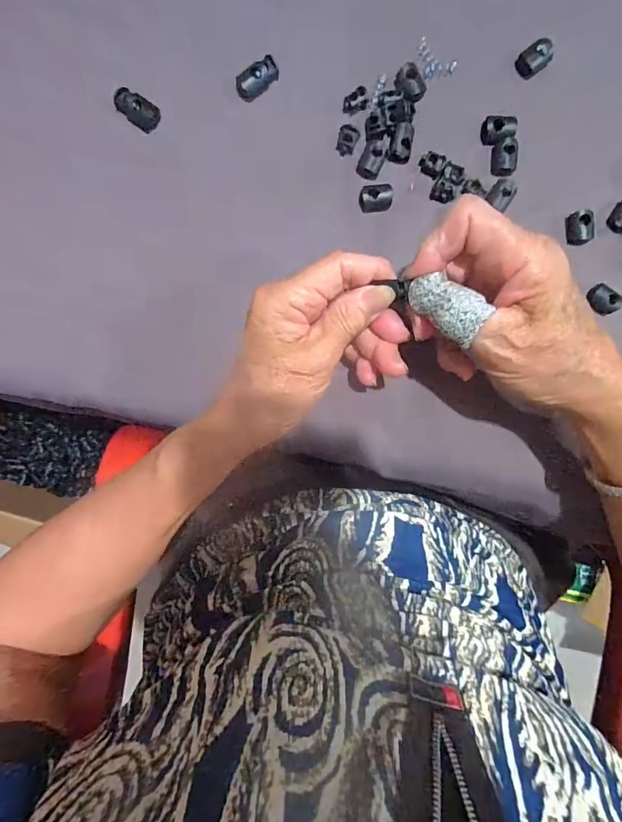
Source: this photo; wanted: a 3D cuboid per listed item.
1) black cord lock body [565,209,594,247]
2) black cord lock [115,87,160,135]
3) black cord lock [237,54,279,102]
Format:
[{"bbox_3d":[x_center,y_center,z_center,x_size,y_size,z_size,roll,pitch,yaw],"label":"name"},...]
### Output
[{"bbox_3d":[0.179,-0.122,0.284,0.015,0.010,0.022,-17,93,-1],"label":"black cord lock body"},{"bbox_3d":[-0.112,-0.195,0.275,0.028,0.008,0.017,34,91,-3],"label":"black cord lock"},{"bbox_3d":[-0.034,-0.213,0.273,0.029,0.011,0.013,-37,93,0],"label":"black cord lock"}]

